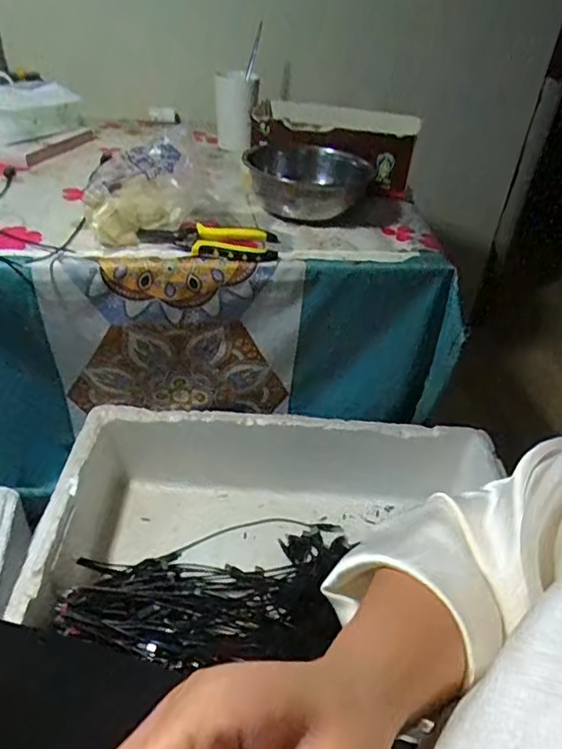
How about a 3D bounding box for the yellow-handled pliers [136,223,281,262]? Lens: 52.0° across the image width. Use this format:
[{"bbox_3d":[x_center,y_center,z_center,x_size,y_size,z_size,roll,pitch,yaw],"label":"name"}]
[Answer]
[{"bbox_3d":[-0.090,-0.167,0.714,0.171,0.026,0.052,4,38,-3],"label":"yellow-handled pliers"}]

